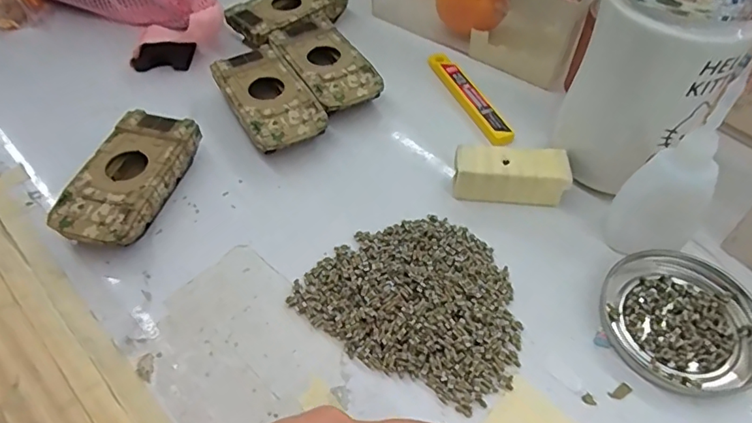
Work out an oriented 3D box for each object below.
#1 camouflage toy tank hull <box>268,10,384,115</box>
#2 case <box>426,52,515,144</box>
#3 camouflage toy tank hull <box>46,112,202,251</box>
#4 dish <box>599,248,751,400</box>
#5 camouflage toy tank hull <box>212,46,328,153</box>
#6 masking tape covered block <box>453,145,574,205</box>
[{"bbox_3d":[-0.041,-0.110,0.393,0.052,0.024,0.106,-26,56,-19],"label":"camouflage toy tank hull"},{"bbox_3d":[0.067,-0.083,0.381,0.019,0.007,0.106,-18,53,-13],"label":"case"},{"bbox_3d":[-0.150,-0.018,0.321,0.050,0.026,0.094,12,52,10],"label":"camouflage toy tank hull"},{"bbox_3d":[0.159,0.055,0.270,0.078,0.010,0.076,0,51,0],"label":"dish"},{"bbox_3d":[-0.075,-0.076,0.366,0.051,0.026,0.094,-27,56,-19],"label":"camouflage toy tank hull"},{"bbox_3d":[0.082,-0.023,0.320,0.066,0.023,0.026,7,52,6],"label":"masking tape covered block"}]

